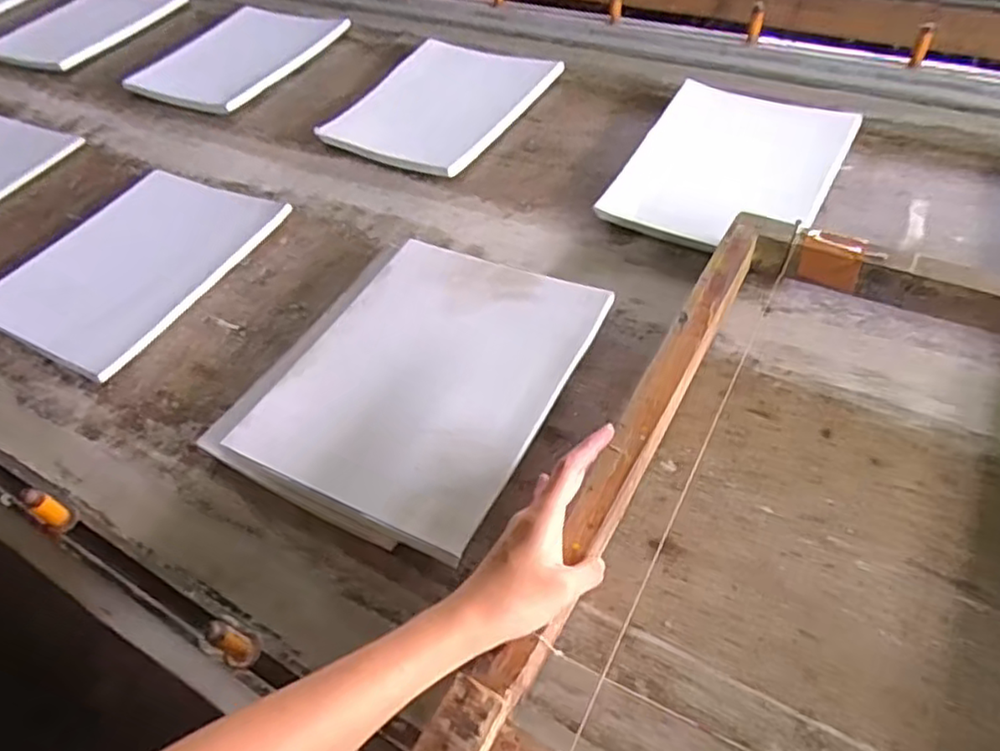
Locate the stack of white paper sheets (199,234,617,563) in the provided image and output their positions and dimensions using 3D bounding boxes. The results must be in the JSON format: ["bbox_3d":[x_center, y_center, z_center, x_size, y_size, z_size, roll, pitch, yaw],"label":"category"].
[{"bbox_3d":[-0.069,-0.002,0.565,0.241,0.016,0.277,21,57,24],"label":"stack of white paper sheets"}]

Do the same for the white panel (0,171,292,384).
[{"bbox_3d":[-0.408,-0.127,0.736,0.236,0.020,0.270,20,56,22],"label":"white panel"}]

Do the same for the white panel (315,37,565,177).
[{"bbox_3d":[-0.081,-0.355,0.873,0.223,0.029,0.262,22,56,23],"label":"white panel"}]

